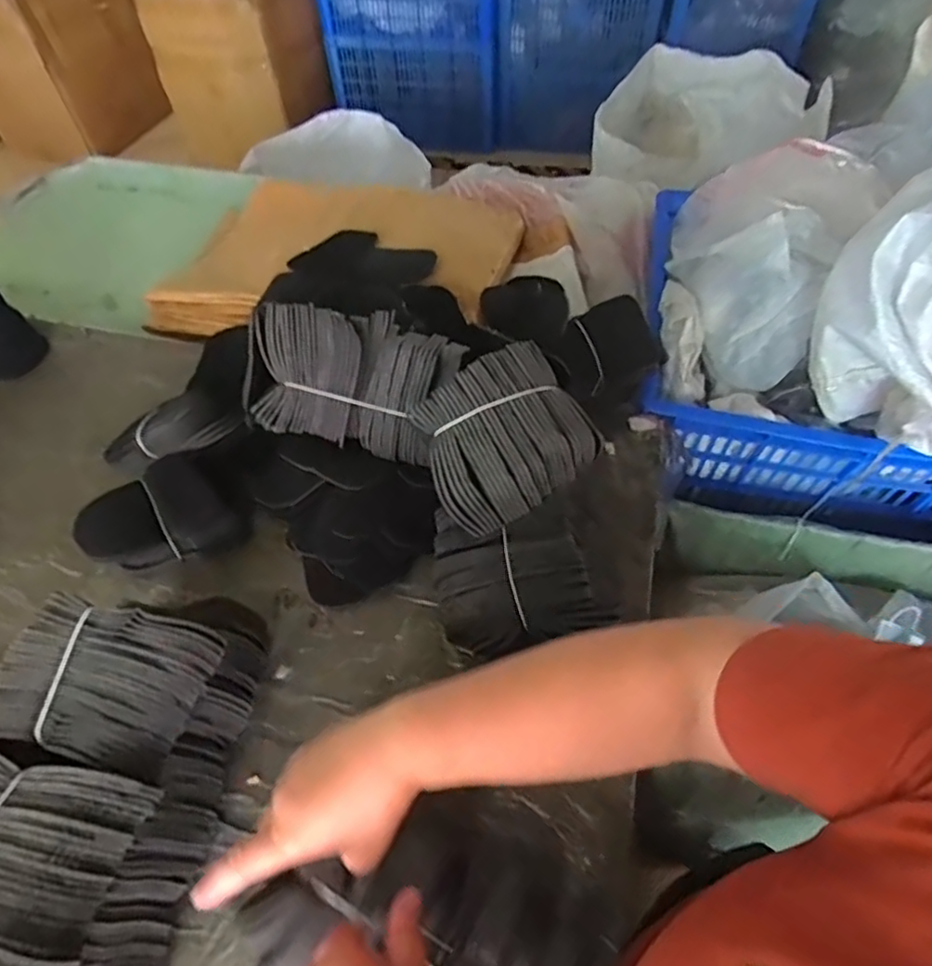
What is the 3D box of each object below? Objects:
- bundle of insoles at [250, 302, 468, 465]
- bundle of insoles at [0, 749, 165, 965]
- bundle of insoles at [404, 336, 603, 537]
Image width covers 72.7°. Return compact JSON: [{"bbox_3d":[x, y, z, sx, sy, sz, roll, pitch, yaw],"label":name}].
[{"bbox_3d":[-0.126,-0.115,0.708,0.231,0.123,0.110,11,56,9],"label":"bundle of insoles"},{"bbox_3d":[-0.309,0.249,0.439,0.143,0.064,0.111,13,57,11],"label":"bundle of insoles"},{"bbox_3d":[0.028,-0.042,0.603,0.154,0.079,0.131,-27,59,-16],"label":"bundle of insoles"}]

